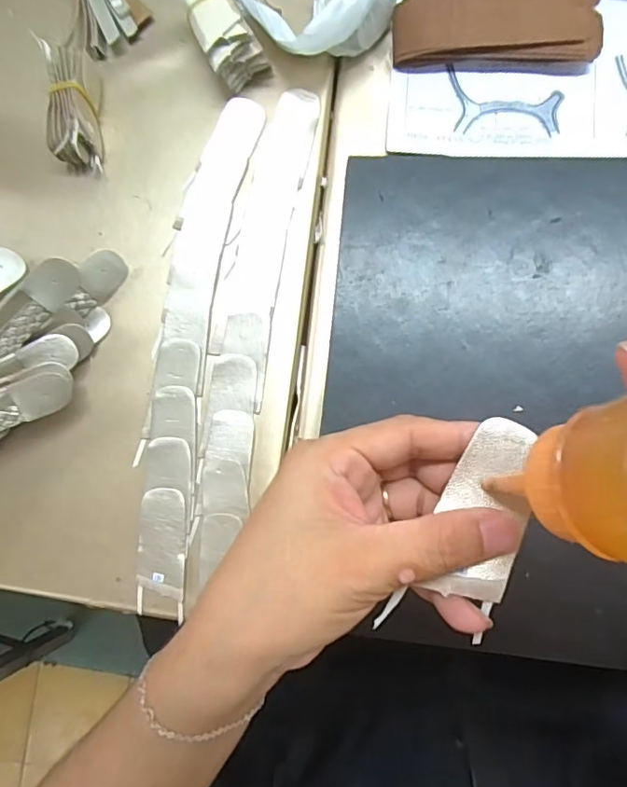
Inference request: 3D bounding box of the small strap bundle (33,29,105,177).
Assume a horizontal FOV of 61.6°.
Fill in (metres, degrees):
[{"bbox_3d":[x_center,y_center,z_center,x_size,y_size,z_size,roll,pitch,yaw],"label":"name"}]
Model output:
[{"bbox_3d":[-0.173,-0.205,0.377,0.028,0.039,0.086,-8,82,6],"label":"small strap bundle"}]

